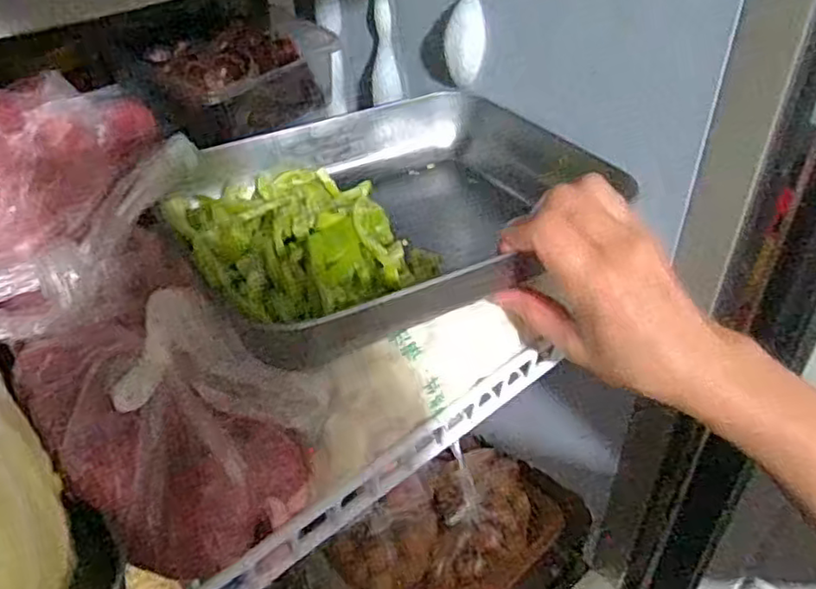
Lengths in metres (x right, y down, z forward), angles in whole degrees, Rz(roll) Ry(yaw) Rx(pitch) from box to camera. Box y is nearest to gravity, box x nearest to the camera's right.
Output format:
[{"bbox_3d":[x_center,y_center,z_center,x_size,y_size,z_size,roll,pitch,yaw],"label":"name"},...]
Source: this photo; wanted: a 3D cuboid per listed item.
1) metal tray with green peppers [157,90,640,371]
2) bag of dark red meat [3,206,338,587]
[{"bbox_3d":[-0.011,-0.052,0.416,0.248,0.050,0.194,-20,45,-19],"label":"metal tray with green peppers"},{"bbox_3d":[-0.116,0.051,0.322,0.145,0.070,0.106,30,51,30],"label":"bag of dark red meat"}]

